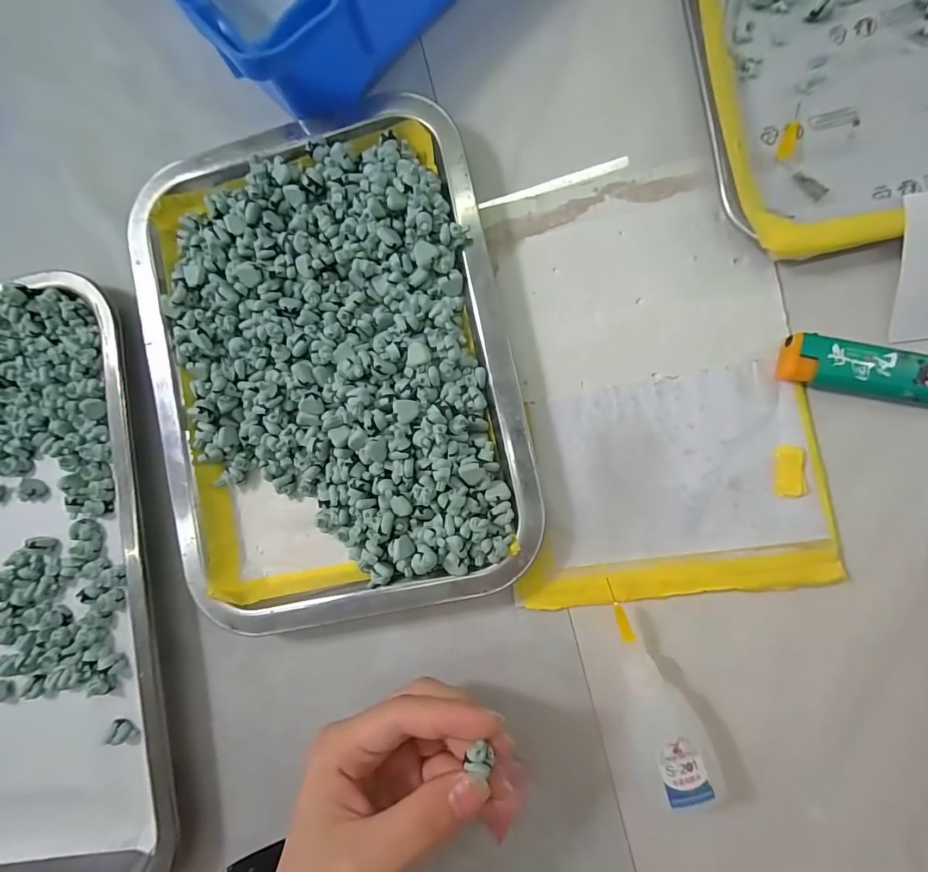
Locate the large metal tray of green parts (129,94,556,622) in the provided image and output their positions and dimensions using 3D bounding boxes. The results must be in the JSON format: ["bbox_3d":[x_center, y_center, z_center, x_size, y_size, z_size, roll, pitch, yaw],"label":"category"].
[{"bbox_3d":[-0.074,-0.037,0.229,0.193,0.024,0.261,-12,86,6],"label":"large metal tray of green parts"}]

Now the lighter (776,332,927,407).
[{"bbox_3d":[0.189,-0.029,0.203,0.077,0.011,0.024,13,89,8],"label":"lighter"}]

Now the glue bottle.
[{"bbox_3d":[0.089,0.123,0.206,0.035,0.021,0.092,-19,85,6],"label":"glue bottle"}]

